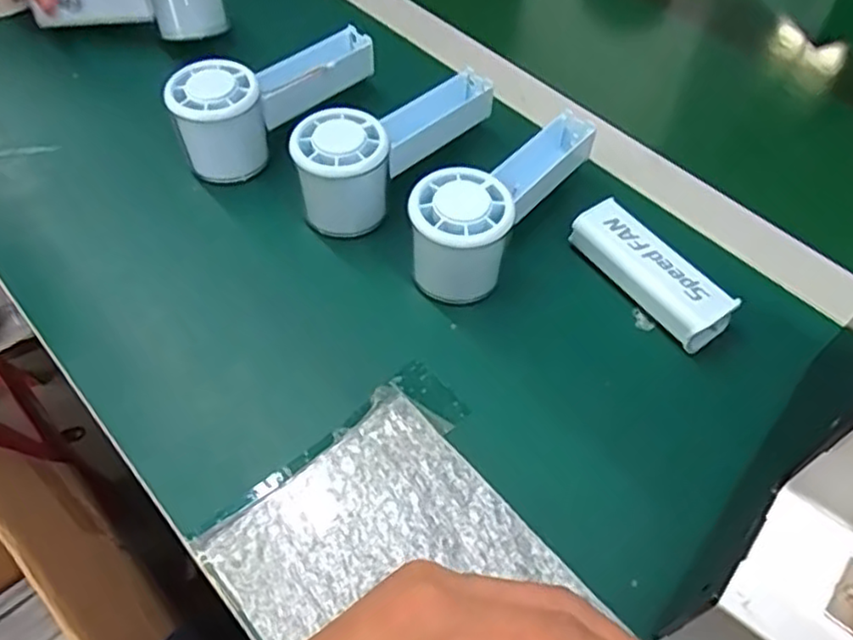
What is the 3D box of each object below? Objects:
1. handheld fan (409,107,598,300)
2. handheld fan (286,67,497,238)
[{"bbox_3d":[0.046,-0.079,0.411,0.057,0.053,0.155,27,58,17],"label":"handheld fan"},{"bbox_3d":[-0.019,-0.115,0.437,0.051,0.062,0.152,36,61,22],"label":"handheld fan"}]

